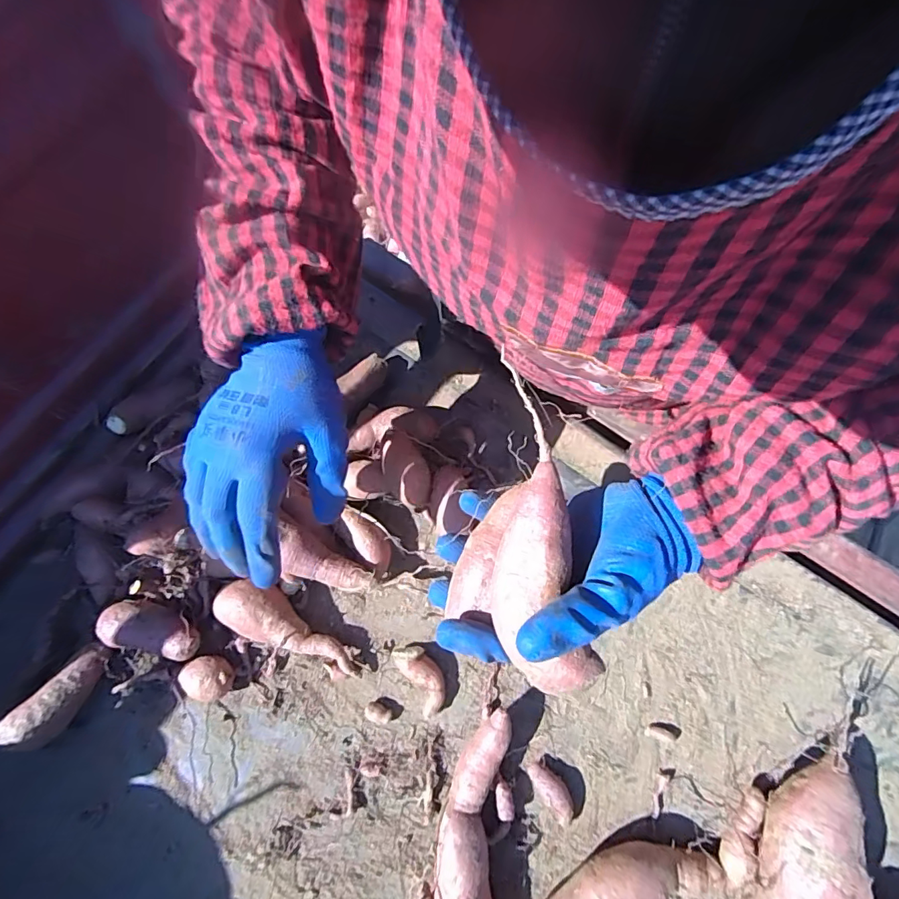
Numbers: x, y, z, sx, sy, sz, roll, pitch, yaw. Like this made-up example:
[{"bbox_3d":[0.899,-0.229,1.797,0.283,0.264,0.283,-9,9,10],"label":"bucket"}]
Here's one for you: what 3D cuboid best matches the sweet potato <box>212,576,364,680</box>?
[{"bbox_3d":[-0.139,0.153,0.429,0.131,0.039,0.049,18,69,5],"label":"sweet potato"}]

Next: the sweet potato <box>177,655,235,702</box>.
[{"bbox_3d":[-0.211,0.198,0.427,0.044,0.034,0.036,4,68,-1],"label":"sweet potato"}]

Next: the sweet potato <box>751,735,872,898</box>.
[{"bbox_3d":[0.243,0.286,0.335,0.047,0.048,0.158,14,69,3],"label":"sweet potato"}]

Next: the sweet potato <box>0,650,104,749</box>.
[{"bbox_3d":[-0.335,0.215,0.418,0.031,0.031,0.088,35,71,11],"label":"sweet potato"}]

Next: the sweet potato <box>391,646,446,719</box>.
[{"bbox_3d":[-0.023,0.193,0.419,0.028,0.025,0.058,-28,72,-12],"label":"sweet potato"}]

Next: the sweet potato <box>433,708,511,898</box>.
[{"bbox_3d":[0.017,0.288,0.370,0.050,0.036,0.161,4,68,-1],"label":"sweet potato"}]

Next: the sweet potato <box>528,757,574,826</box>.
[{"bbox_3d":[0.080,0.267,0.385,0.019,0.018,0.045,-34,74,-14],"label":"sweet potato"}]

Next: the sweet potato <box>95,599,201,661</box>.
[{"bbox_3d":[-0.256,0.154,0.423,0.089,0.034,0.039,10,68,2],"label":"sweet potato"}]

